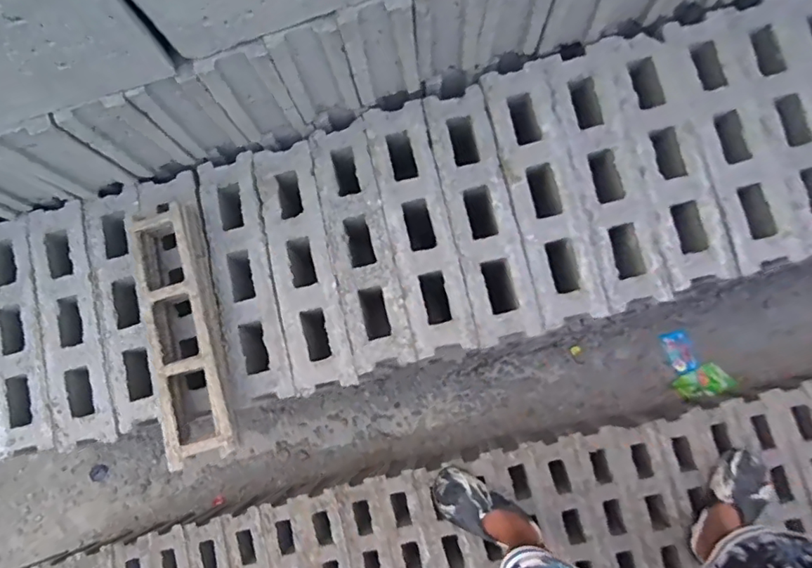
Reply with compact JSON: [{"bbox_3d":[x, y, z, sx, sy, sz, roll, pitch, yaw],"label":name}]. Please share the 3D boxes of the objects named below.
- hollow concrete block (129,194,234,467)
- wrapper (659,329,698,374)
[{"bbox_3d":[-0.336,0.067,0.790,0.090,0.085,0.381,-16,75,-3],"label":"hollow concrete block"},{"bbox_3d":[0.815,0.201,1.544,0.079,0.014,0.122,-15,75,-3],"label":"wrapper"}]

